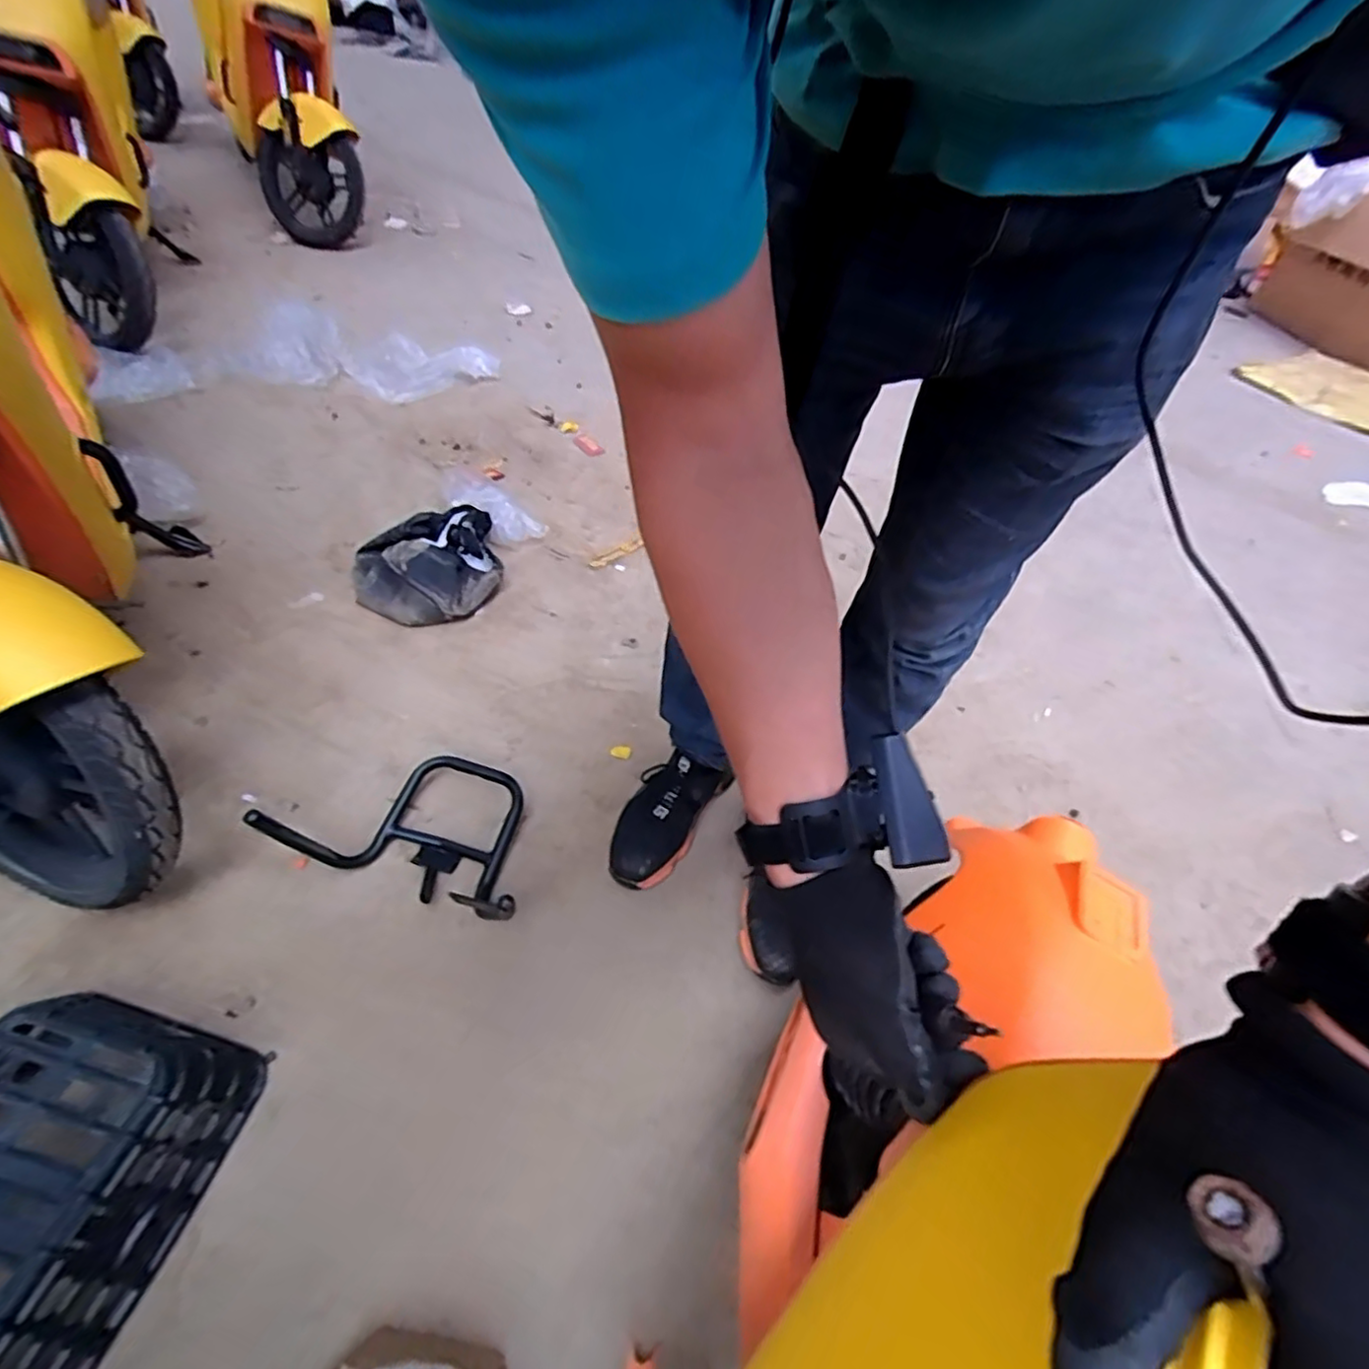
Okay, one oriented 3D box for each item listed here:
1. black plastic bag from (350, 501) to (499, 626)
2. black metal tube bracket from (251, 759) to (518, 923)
[{"bbox_3d":[-0.491,-0.223,1.215,0.267,0.073,0.261,-13,53,-17],"label":"black plastic bag"},{"bbox_3d":[-0.327,0.177,0.848,0.332,0.144,0.211,16,50,7],"label":"black metal tube bracket"}]

